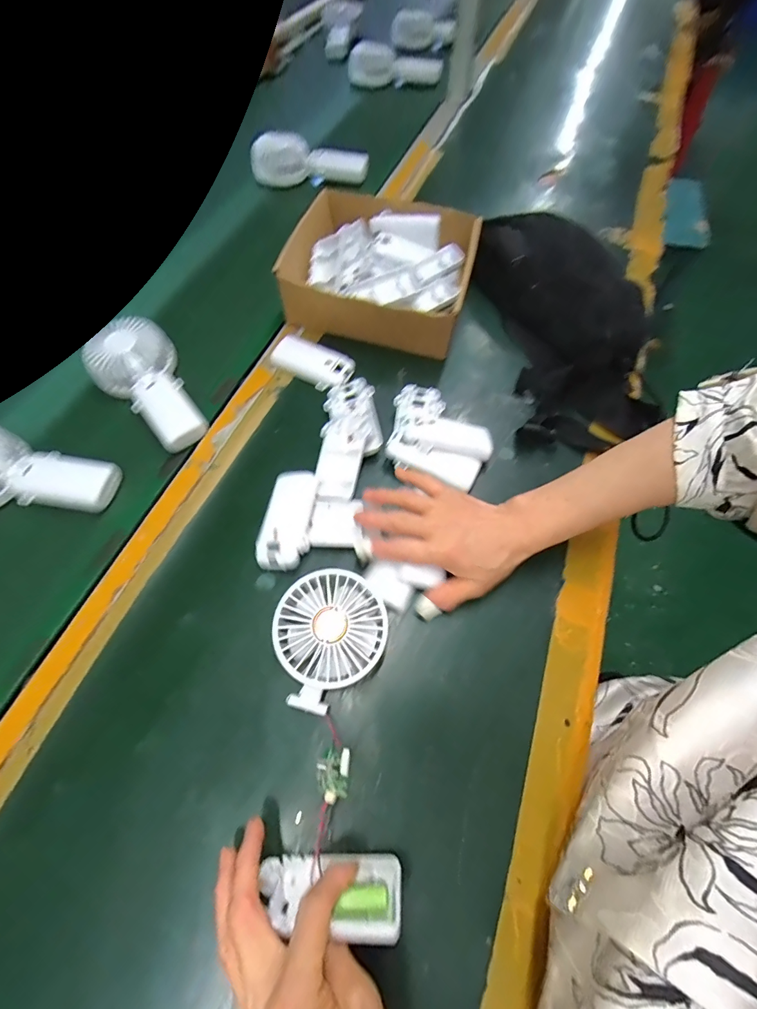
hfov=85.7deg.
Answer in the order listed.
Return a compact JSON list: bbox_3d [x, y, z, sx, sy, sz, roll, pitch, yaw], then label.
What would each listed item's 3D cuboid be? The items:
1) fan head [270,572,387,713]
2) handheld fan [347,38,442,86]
[{"bbox_3d":[-0.039,0.103,0.328,0.093,0.042,0.084,-36,68,-15],"label":"fan head"},{"bbox_3d":[0.023,-0.911,0.850,0.192,0.063,0.026,24,67,13],"label":"handheld fan"}]

